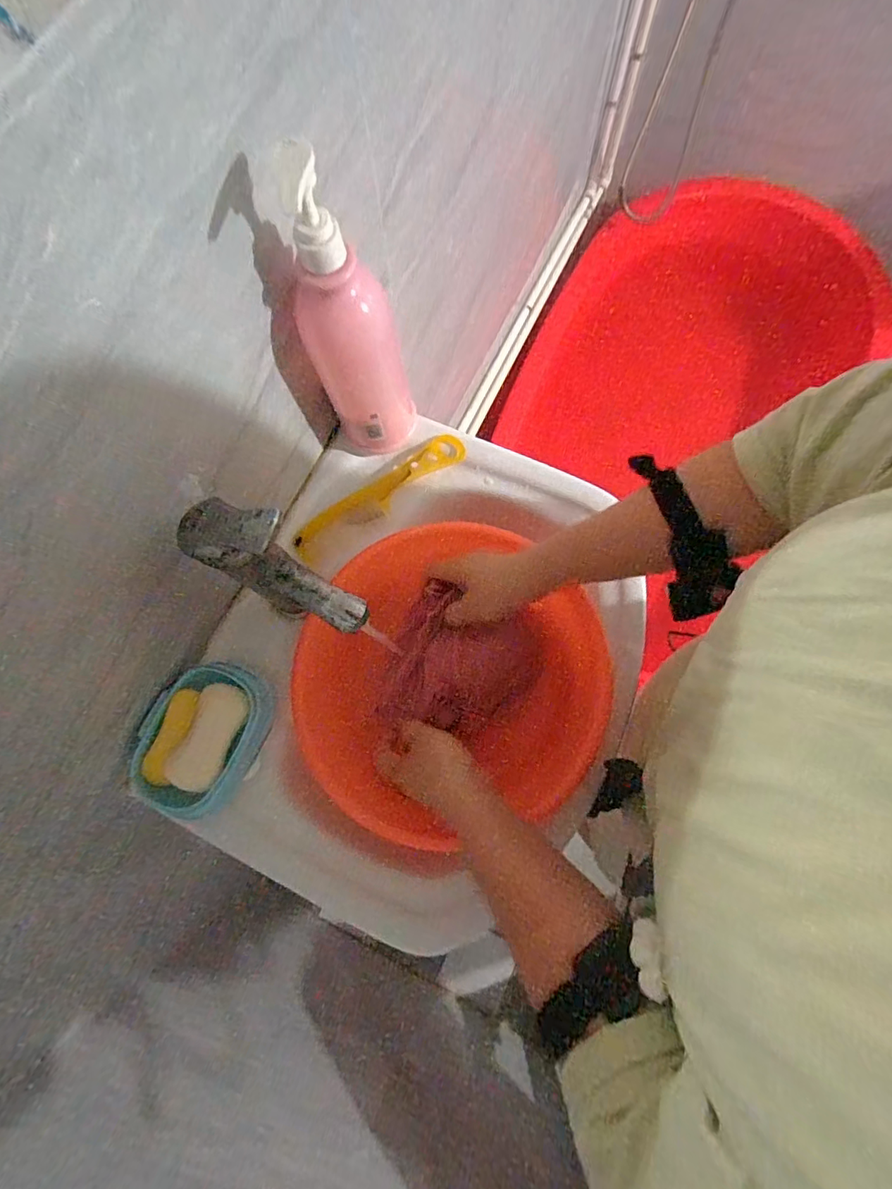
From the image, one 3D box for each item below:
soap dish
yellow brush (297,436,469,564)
[{"bbox_3d":[-0.217,0.127,0.446,0.092,0.030,0.126,23,77,7],"label":"soap dish"},{"bbox_3d":[-0.073,-0.106,0.536,0.206,0.018,0.037,-35,78,-8],"label":"yellow brush"}]

